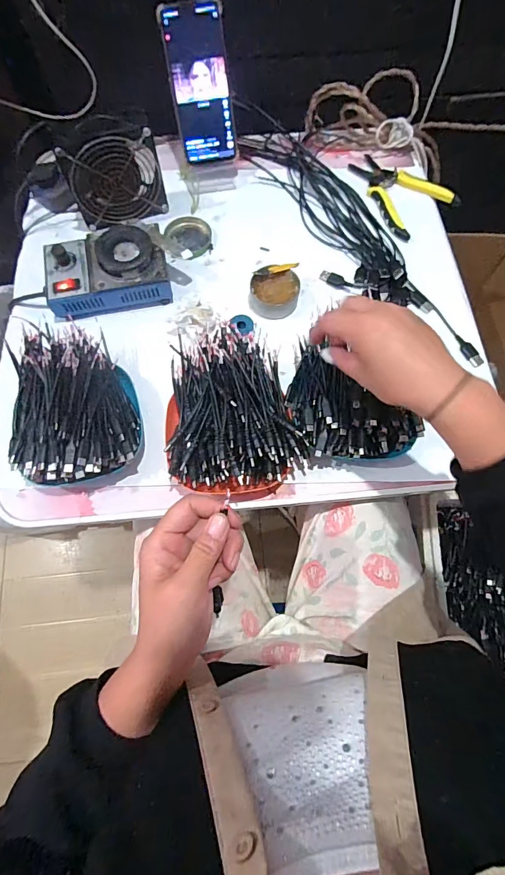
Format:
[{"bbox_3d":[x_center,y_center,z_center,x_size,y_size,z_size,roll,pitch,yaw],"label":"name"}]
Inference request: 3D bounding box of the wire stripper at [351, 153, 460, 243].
[{"bbox_3d":[0.211,-0.371,0.590,0.121,0.014,0.156,-39,76,-12],"label":"wire stripper"}]

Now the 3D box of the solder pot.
[{"bbox_3d":[-0.187,-0.212,0.508,0.150,0.058,0.103,-16,73,-5],"label":"solder pot"}]

